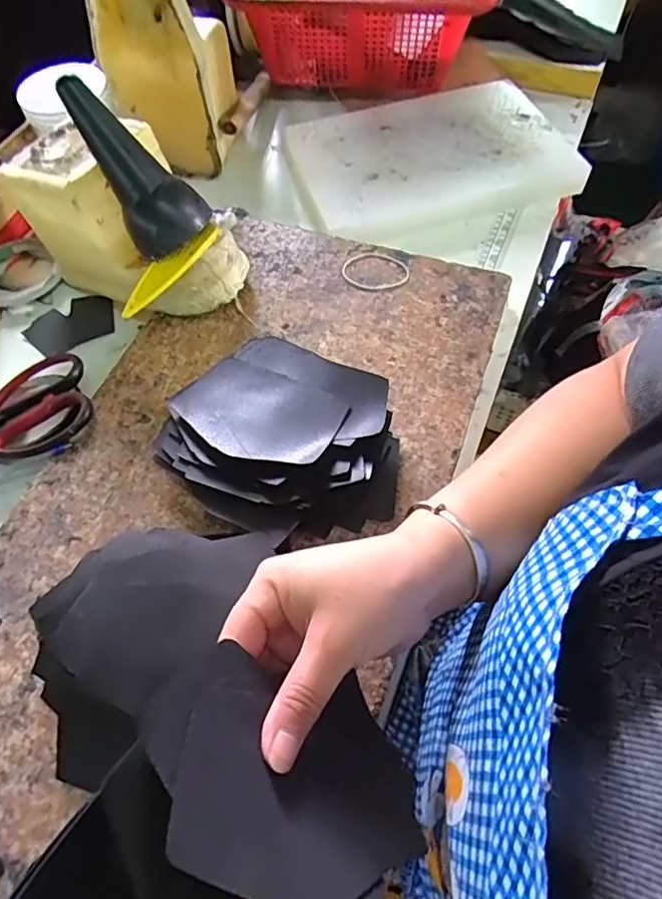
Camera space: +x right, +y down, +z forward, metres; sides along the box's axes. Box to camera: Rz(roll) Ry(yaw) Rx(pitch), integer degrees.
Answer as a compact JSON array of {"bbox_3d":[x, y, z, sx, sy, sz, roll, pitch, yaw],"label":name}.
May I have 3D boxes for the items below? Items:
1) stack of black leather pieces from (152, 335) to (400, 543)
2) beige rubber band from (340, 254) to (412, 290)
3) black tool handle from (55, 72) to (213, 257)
[{"bbox_3d":[-0.030,-0.007,0.412,0.157,0.053,0.148,36,67,20],"label":"stack of black leather pieces"},{"bbox_3d":[0.043,-0.172,0.537,0.065,0.004,0.049,12,61,9],"label":"beige rubber band"},{"bbox_3d":[-0.159,-0.228,0.450,0.042,0.134,0.066,9,52,49],"label":"black tool handle"}]

